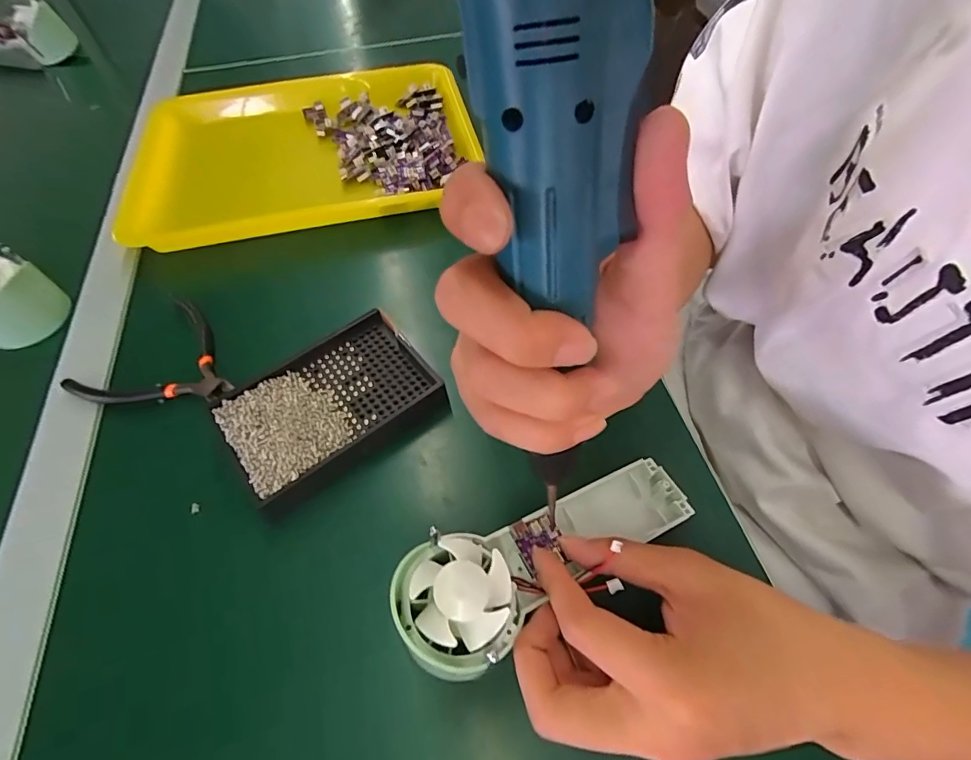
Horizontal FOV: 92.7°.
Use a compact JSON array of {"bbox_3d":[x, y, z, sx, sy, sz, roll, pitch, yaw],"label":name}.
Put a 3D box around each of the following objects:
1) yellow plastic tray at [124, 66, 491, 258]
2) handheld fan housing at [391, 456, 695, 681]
[{"bbox_3d":[-0.182,-0.237,0.482,0.326,0.048,0.252,-13,57,-7],"label":"yellow plastic tray"},{"bbox_3d":[0.037,0.090,0.251,0.171,0.030,0.062,-17,57,-27],"label":"handheld fan housing"}]

